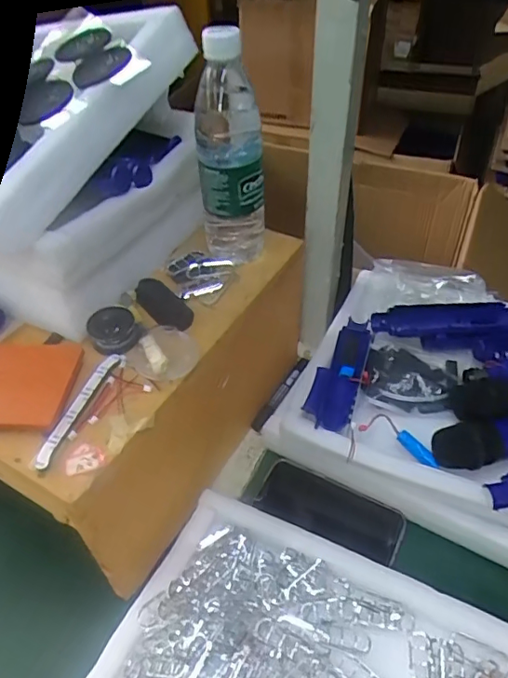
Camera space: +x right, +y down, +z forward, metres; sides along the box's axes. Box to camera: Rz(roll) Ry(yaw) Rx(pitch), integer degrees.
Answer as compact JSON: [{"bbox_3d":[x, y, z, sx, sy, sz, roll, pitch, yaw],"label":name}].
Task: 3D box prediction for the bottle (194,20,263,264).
[{"bbox_3d":[-0.024,-0.186,0.529,0.064,0.222,0.076,-3,44,-2],"label":"bottle"}]

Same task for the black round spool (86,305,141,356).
[{"bbox_3d":[-0.133,-0.011,0.496,0.044,0.022,0.046,-1,44,1],"label":"black round spool"}]

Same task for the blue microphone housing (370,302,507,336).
[{"bbox_3d":[0.241,-0.026,0.649,0.184,0.020,0.036,-3,44,-2],"label":"blue microphone housing"}]

